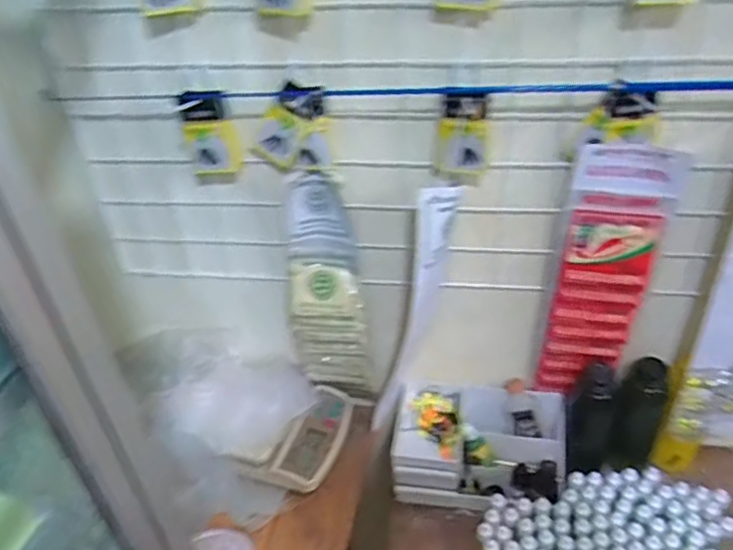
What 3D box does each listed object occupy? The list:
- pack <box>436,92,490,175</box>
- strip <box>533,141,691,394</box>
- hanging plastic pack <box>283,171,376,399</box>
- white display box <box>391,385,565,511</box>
[{"bbox_3d":[0.104,-0.149,0.693,0.055,0.098,0.036,1,36,7],"label":"pack"},{"bbox_3d":[0.286,0.008,0.785,0.116,0.354,0.019,6,37,13],"label":"strip"},{"bbox_3d":[-0.053,0.029,0.843,0.100,0.335,0.067,-7,36,-6],"label":"hanging plastic pack"},{"bbox_3d":[0.157,0.241,0.908,0.231,0.104,0.134,2,36,8],"label":"white display box"}]

